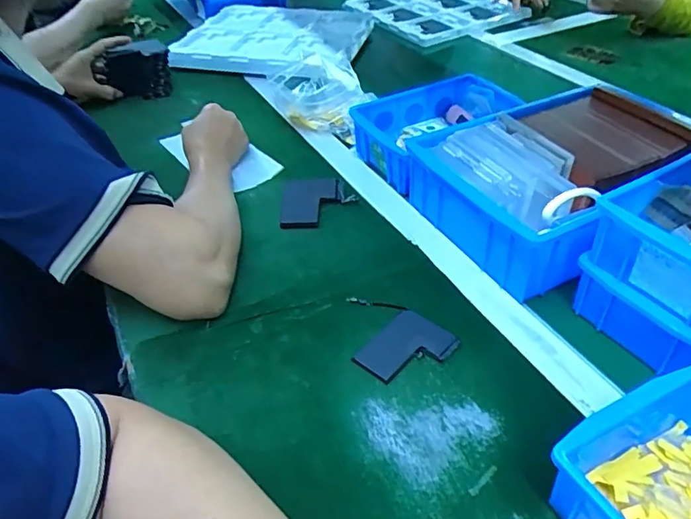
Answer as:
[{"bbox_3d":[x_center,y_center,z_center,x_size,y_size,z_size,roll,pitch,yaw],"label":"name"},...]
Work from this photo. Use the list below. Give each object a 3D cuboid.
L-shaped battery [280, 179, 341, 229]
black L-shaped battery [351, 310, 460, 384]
[{"bbox_3d":[-0.041,-0.067,0.609,0.068,0.009,0.094,-2,41,-1],"label":"L-shaped battery"},{"bbox_3d":[0.052,0.076,0.443,0.057,0.004,0.075,31,50,32],"label":"black L-shaped battery"}]

